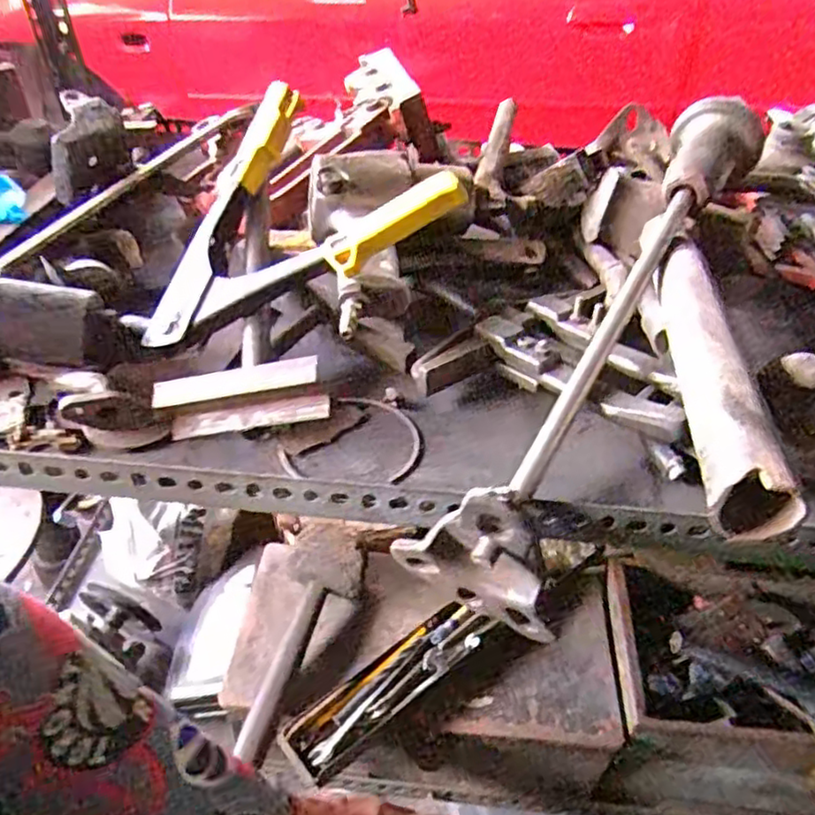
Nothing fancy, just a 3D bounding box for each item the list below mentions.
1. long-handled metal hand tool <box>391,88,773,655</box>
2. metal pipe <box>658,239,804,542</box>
[{"bbox_3d":[0.162,-0.070,0.523,0.102,0.080,0.496,24,62,22],"label":"long-handled metal hand tool"},{"bbox_3d":[0.195,-0.037,0.430,0.045,0.040,0.292,8,42,6],"label":"metal pipe"}]

